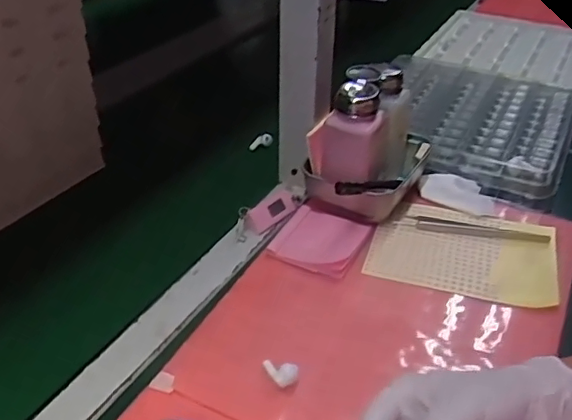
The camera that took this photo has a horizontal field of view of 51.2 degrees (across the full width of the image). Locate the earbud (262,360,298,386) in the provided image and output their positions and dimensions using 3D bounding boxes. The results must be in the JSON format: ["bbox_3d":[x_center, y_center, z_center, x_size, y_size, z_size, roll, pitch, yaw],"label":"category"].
[{"bbox_3d":[-0.003,0.119,0.439,0.016,0.020,0.027,-18,40,-25],"label":"earbud"}]

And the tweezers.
[{"bbox_3d":[0.190,0.021,0.579,0.123,0.005,0.014,7,36,7],"label":"tweezers"}]

